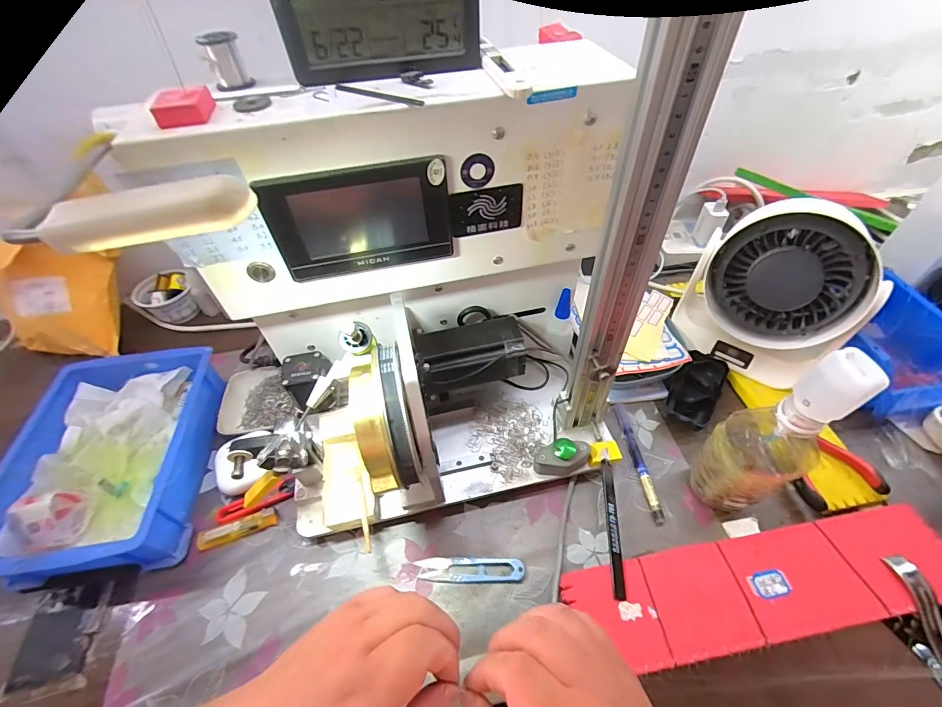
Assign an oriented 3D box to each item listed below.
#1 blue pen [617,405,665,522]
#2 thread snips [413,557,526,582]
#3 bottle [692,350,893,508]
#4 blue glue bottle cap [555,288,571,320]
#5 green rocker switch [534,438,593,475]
[{"bbox_3d":[0.189,0.118,0.465,0.012,0.010,0.141,-4,50,0],"label":"blue pen"},{"bbox_3d":[-0.001,0.212,0.405,0.104,0.012,0.023,0,50,3],"label":"thread snips"},{"bbox_3d":[0.258,0.072,0.354,0.059,0.216,0.065,-17,51,-11],"label":"bottle"},{"bbox_3d":[0.108,-0.056,0.477,0.016,0.038,0.012,10,51,11],"label":"blue glue bottle cap"},{"bbox_3d":[0.097,0.109,0.434,0.059,0.036,0.026,-15,51,-9],"label":"green rocker switch"}]

